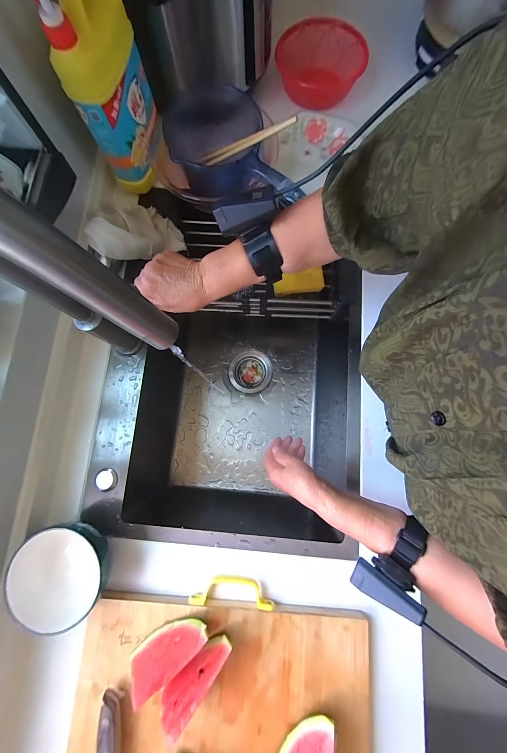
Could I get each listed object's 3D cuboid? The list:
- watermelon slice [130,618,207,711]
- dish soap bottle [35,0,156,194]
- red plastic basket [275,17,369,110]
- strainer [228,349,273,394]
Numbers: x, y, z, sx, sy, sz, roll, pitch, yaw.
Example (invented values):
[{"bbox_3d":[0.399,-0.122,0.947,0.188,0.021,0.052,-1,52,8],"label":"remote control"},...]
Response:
[{"bbox_3d":[-0.111,0.351,0.336,0.102,0.076,0.025,-33,81,-5],"label":"watermelon slice"},{"bbox_3d":[-0.212,-0.438,0.392,0.070,0.245,0.132,5,80,1],"label":"dish soap bottle"},{"bbox_3d":[0.130,-0.612,0.523,0.160,0.068,0.123,1,80,1],"label":"red plastic basket"},{"bbox_3d":[-0.007,-0.012,0.668,0.103,0.031,0.106,0,80,0],"label":"strainer"}]

